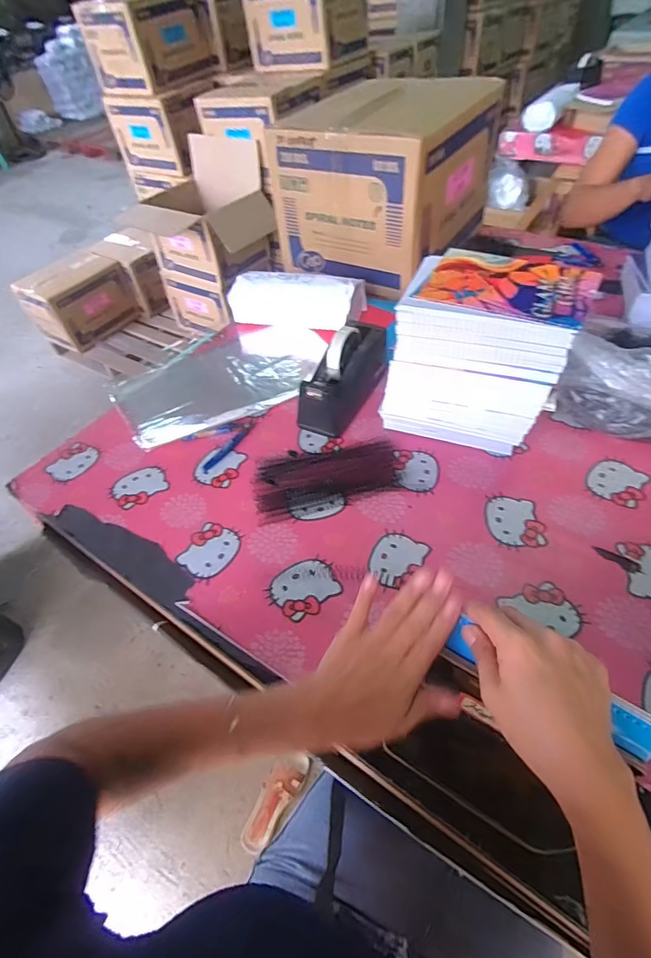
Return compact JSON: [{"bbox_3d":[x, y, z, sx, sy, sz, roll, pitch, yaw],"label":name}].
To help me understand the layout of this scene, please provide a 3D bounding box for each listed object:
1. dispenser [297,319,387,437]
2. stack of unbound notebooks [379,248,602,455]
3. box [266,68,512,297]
[{"bbox_3d":[0.028,-0.165,0.746,0.079,0.112,0.178,25,57,25],"label":"dispenser"},{"bbox_3d":[0.214,-0.164,0.652,0.212,0.226,0.172,15,53,18],"label":"stack of unbound notebooks"},{"bbox_3d":[0.134,-0.659,1.015,0.342,0.273,0.393,25,56,24],"label":"box"}]

